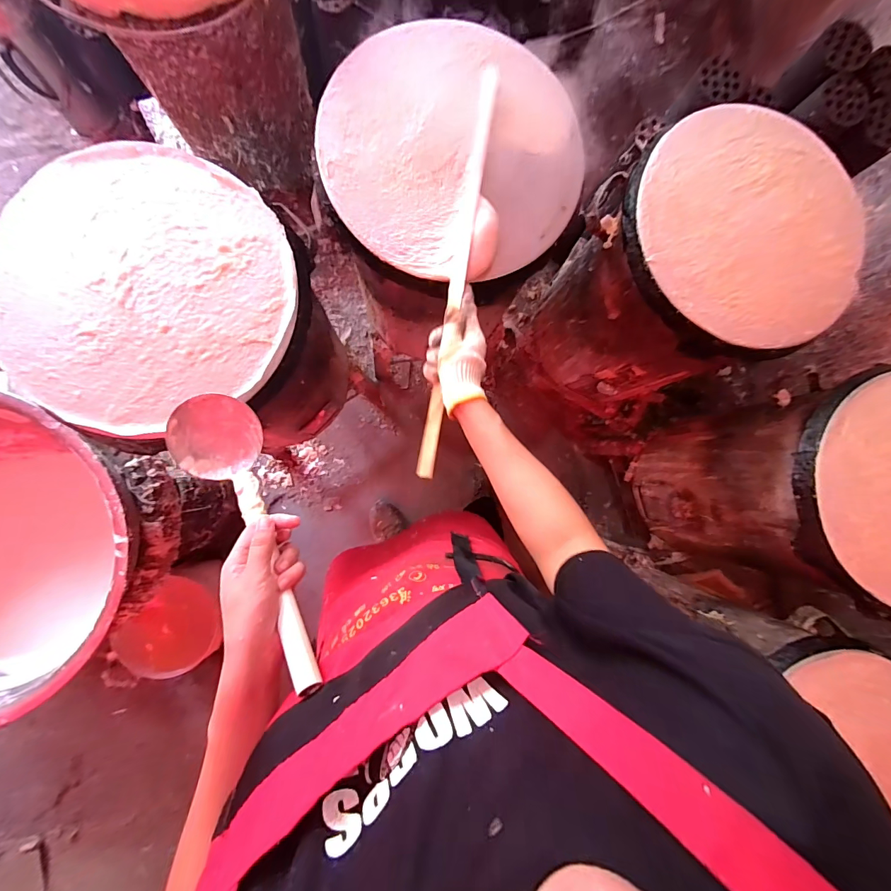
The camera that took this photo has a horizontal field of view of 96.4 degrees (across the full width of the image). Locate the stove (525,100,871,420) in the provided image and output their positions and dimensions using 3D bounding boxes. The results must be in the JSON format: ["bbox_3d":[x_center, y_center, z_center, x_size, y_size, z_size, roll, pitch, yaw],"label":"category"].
[{"bbox_3d":[0.439,-0.306,0.847,0.345,0.520,0.373,0,88,-7],"label":"stove"}]

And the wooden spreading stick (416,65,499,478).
[{"bbox_3d":[0.019,-0.241,0.542,0.022,0.027,0.569,10,86,-5],"label":"wooden spreading stick"}]

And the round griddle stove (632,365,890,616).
[{"bbox_3d":[0.733,0.084,0.867,0.388,0.490,0.374,5,88,-6],"label":"round griddle stove"}]

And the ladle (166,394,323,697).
[{"bbox_3d":[-0.190,0.077,0.388,0.088,0.058,0.322,-34,61,-6],"label":"ladle"}]

